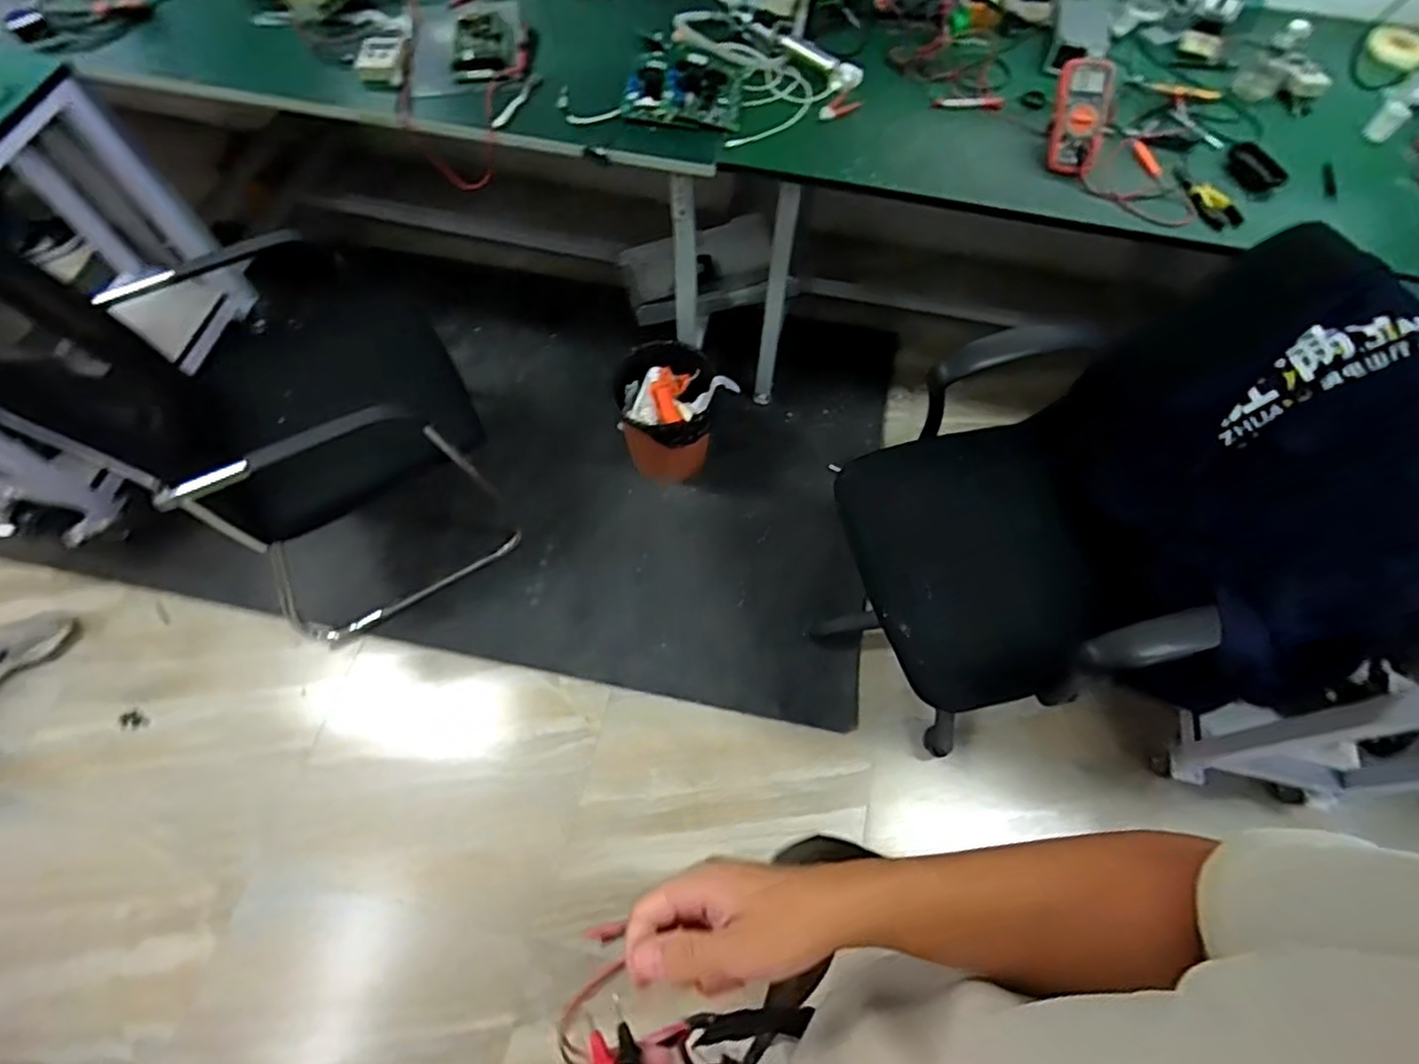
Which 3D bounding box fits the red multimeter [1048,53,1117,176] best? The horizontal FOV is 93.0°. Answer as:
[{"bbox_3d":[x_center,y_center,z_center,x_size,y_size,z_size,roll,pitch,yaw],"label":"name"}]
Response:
[{"bbox_3d":[0.643,-0.713,1.157,0.098,0.053,0.175,2,105,-1],"label":"red multimeter"}]

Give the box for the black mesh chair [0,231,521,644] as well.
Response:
[{"bbox_3d":[-0.801,-0.258,1.306,0.561,0.923,0.574,-32,69,-15],"label":"black mesh chair"}]

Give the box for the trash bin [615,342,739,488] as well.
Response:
[{"bbox_3d":[-0.087,-0.297,1.676,0.261,0.243,0.261,0,64,-1],"label":"trash bin"}]

